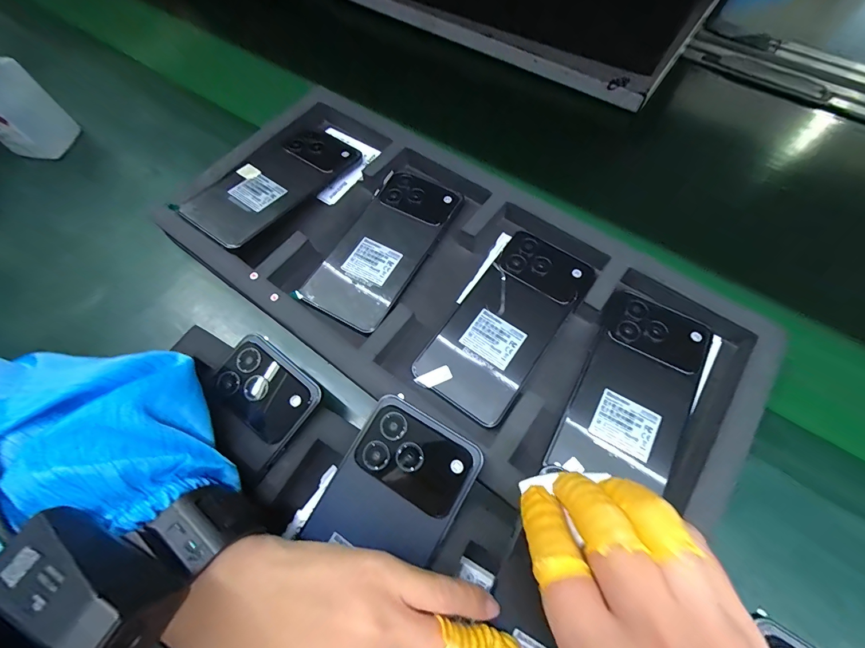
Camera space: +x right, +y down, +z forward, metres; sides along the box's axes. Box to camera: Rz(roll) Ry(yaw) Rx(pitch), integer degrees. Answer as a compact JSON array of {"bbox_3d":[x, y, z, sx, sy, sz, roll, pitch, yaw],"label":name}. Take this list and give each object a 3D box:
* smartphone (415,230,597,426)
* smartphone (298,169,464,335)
[{"bbox_3d":[0.060,-0.004,0.297,0.076,0.008,0.158,34,70,15],"label":"smartphone"},{"bbox_3d":[-0.042,-0.070,0.328,0.074,0.009,0.156,27,69,13],"label":"smartphone"}]

